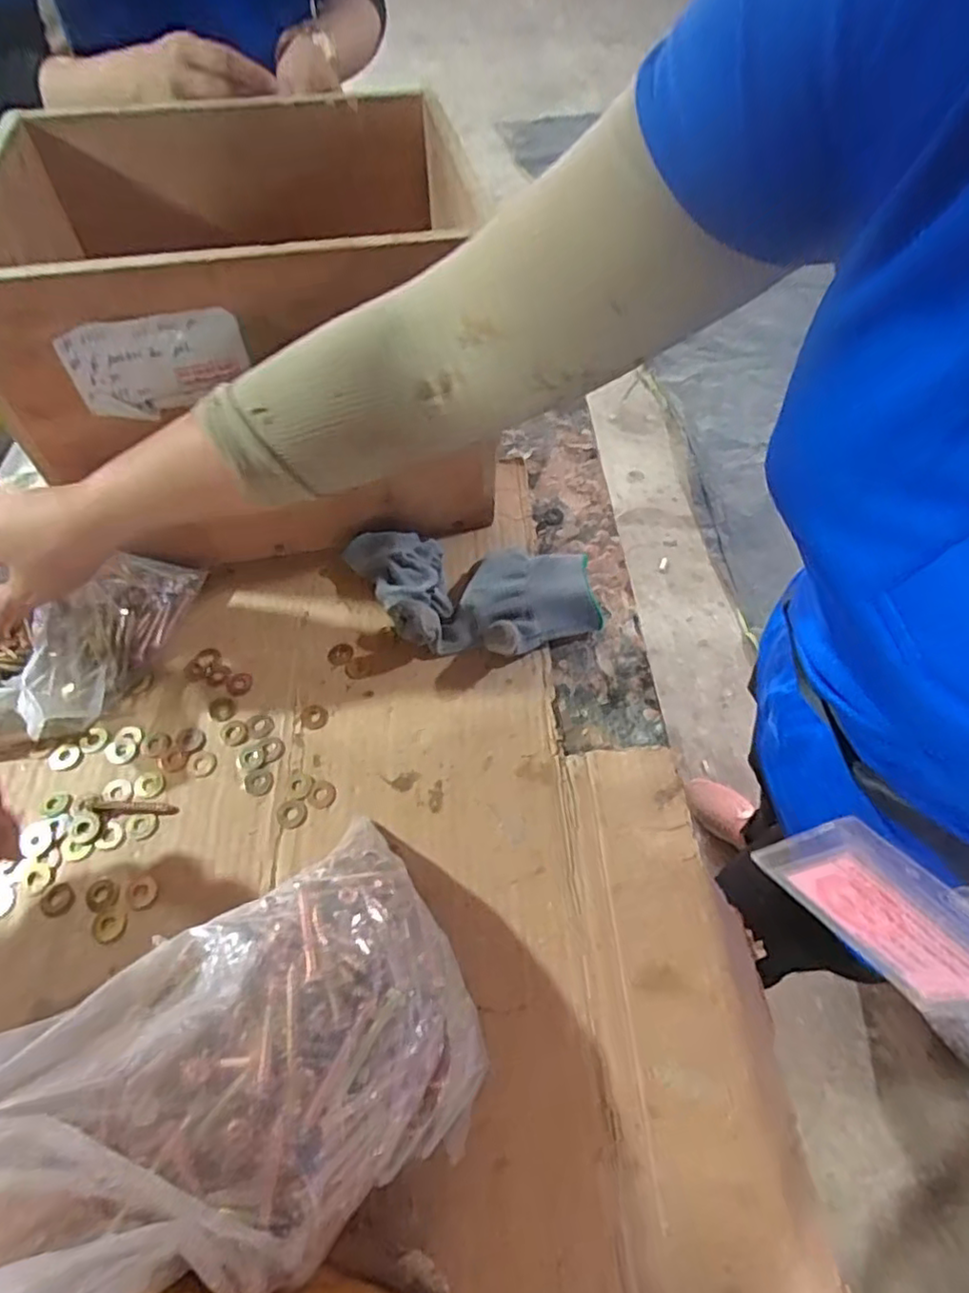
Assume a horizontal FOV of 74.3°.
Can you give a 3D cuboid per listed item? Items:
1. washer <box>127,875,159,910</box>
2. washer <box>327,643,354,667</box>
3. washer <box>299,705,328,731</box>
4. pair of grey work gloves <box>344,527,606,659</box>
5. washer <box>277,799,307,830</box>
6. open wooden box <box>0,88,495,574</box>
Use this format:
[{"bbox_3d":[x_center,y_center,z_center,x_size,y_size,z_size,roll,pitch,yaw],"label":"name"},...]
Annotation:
[{"bbox_3d":[-0.211,0.151,0.393,0.018,0.004,0.021,-18,58,-12],"label":"washer"},{"bbox_3d":[-0.110,0.006,0.487,0.020,0.004,0.018,-34,63,-21],"label":"washer"},{"bbox_3d":[-0.122,0.051,0.458,0.018,0.004,0.019,0,56,0],"label":"washer"},{"bbox_3d":[-0.010,-0.036,0.490,0.193,0.047,0.110,3,56,1],"label":"pair of grey work gloves"},{"bbox_3d":[-0.127,0.109,0.419,0.019,0.004,0.019,0,56,0],"label":"washer"},{"bbox_3d":[-0.183,-0.265,0.526,0.309,0.236,0.307,-10,57,-7],"label":"open wooden box"}]

